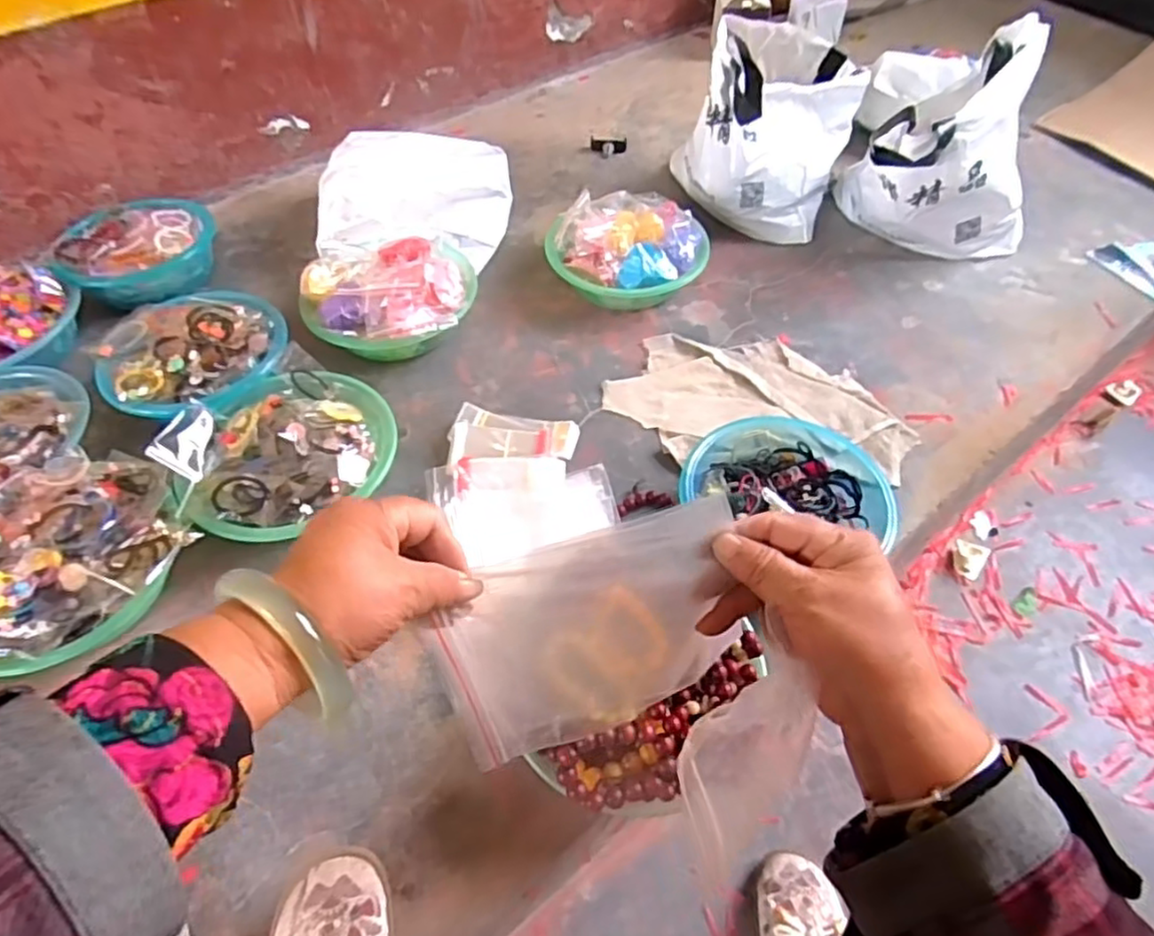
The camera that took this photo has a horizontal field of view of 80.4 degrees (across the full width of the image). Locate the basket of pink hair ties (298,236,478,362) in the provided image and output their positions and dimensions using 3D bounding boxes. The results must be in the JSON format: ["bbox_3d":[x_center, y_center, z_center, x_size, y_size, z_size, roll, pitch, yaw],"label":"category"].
[{"bbox_3d":[-0.260,-0.236,0.965,0.234,0.107,0.208,-6,52,-3],"label":"basket of pink hair ties"}]

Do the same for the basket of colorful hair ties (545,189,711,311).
[{"bbox_3d":[0.075,-0.329,1.031,0.239,0.117,0.201,5,52,5],"label":"basket of colorful hair ties"}]

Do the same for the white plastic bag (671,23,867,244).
[{"bbox_3d":[0.314,-0.581,1.143,0.280,0.249,0.296,17,54,14],"label":"white plastic bag"}]

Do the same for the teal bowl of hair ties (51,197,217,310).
[{"bbox_3d":[-0.666,-0.327,1.049,0.221,0.082,0.189,-37,60,-24],"label":"teal bowl of hair ties"}]

